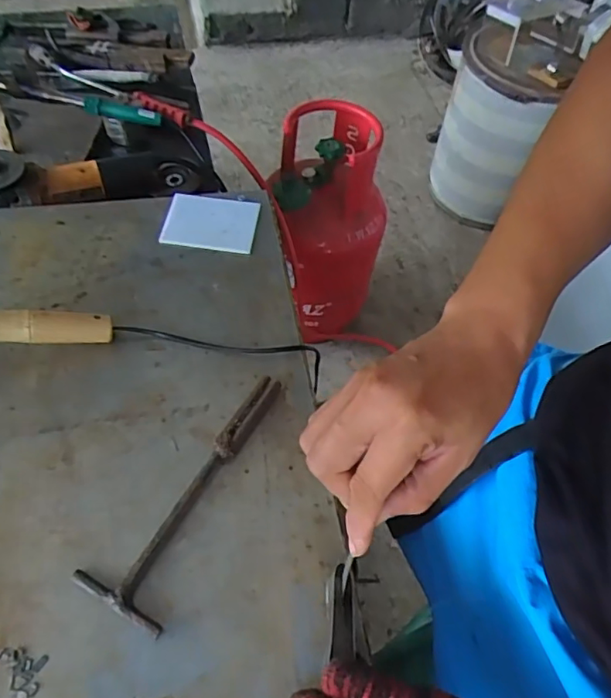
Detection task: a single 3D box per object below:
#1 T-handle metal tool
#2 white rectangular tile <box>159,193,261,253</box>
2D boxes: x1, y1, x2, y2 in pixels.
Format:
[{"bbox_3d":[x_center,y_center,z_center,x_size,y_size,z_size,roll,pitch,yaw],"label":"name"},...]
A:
[{"bbox_3d":[-0.082,0.110,0.455,0.070,0.012,0.221,28,58,15],"label":"T-handle metal tool"},{"bbox_3d":[-0.108,-0.147,0.633,0.100,0.010,0.081,6,56,0],"label":"white rectangular tile"}]

